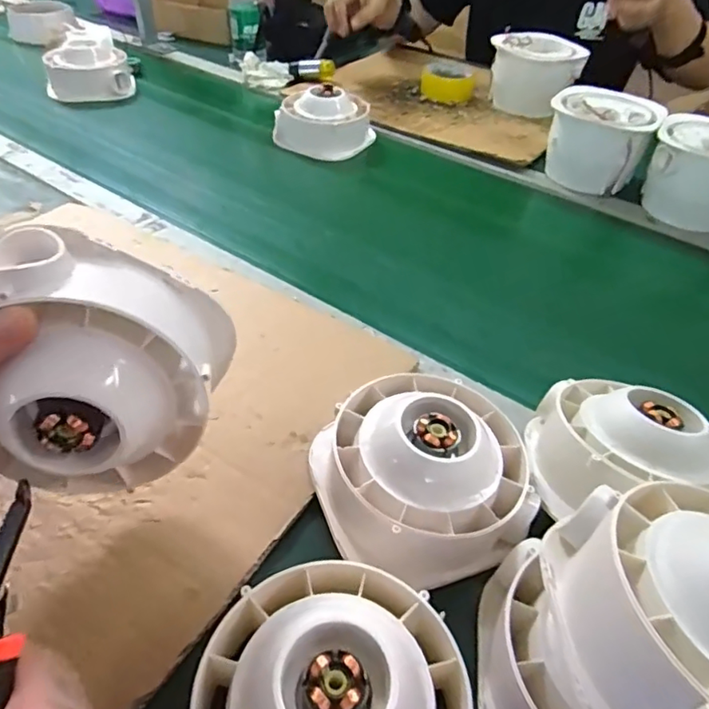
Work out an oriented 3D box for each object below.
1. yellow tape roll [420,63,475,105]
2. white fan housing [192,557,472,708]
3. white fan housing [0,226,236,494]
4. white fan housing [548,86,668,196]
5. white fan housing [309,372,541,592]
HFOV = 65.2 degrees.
[{"bbox_3d":[0.169,-0.491,1.001,0.097,0.041,0.099,5,44,0],"label":"yellow tape roll"},{"bbox_3d":[-0.012,0.169,0.267,0.130,0.058,0.134,2,44,-3],"label":"white fan housing"},{"bbox_3d":[-0.137,0.011,0.290,0.130,0.129,0.075,-1,44,-6],"label":"white fan housing"},{"bbox_3d":[0.335,-0.298,0.768,0.136,0.097,0.111,23,47,18],"label":"white fan housing"},{"bbox_3d":[0.045,0.072,0.372,0.135,0.064,0.134,-13,47,-17],"label":"white fan housing"}]

